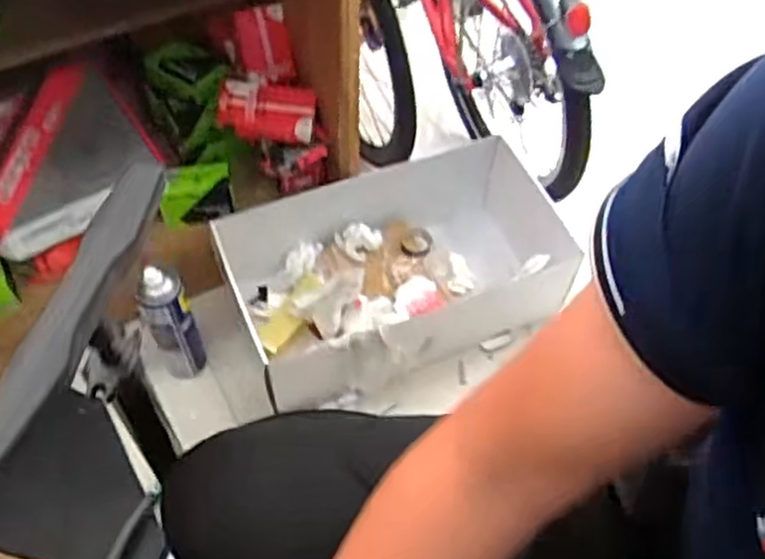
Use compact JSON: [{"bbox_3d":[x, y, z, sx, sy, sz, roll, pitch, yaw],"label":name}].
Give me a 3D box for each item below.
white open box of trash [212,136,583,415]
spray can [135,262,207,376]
[{"bbox_3d":[0.012,0.012,1.157,0.474,0.168,0.331,-19,57,-15],"label":"white open box of trash"},{"bbox_3d":[-0.303,0.070,1.059,0.067,0.226,0.067,-21,58,-16],"label":"spray can"}]

